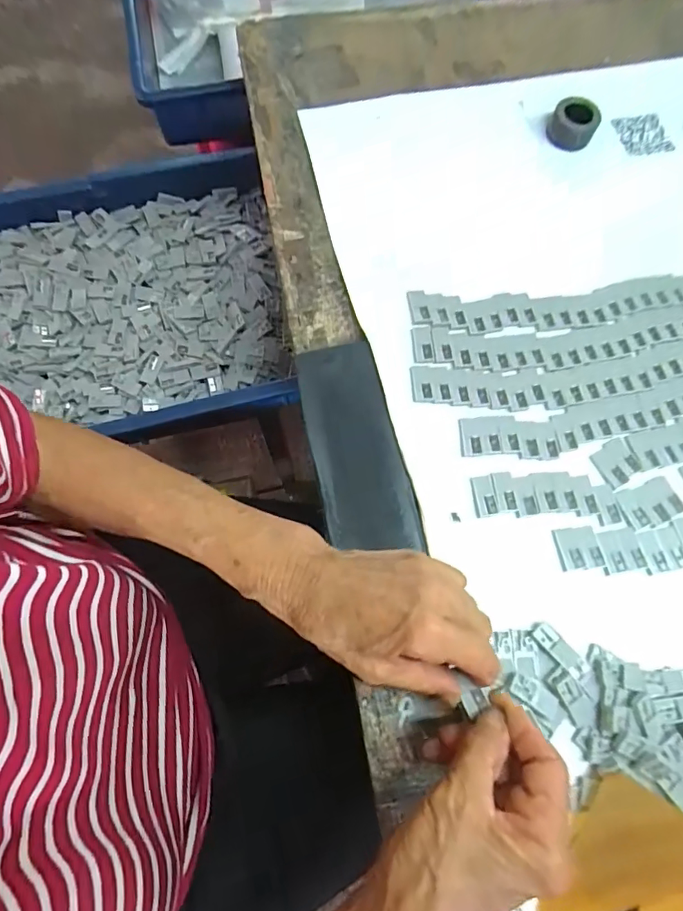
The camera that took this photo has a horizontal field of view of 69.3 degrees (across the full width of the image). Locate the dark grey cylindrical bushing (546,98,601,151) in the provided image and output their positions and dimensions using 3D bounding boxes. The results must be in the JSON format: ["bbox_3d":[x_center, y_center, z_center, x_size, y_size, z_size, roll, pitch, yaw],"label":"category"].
[{"bbox_3d":[0.193,-0.276,0.410,0.037,0.020,0.037,1,73,-2],"label":"dark grey cylindrical bushing"}]

